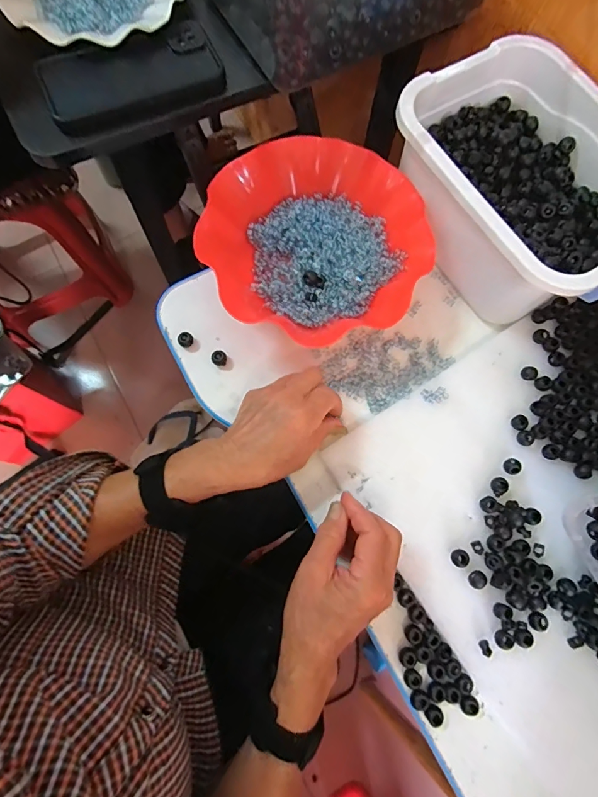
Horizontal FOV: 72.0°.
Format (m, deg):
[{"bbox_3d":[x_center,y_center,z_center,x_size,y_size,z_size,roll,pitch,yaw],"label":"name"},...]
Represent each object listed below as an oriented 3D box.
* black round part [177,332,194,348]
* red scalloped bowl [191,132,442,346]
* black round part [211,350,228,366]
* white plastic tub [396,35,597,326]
[{"bbox_3d":[-0.118,-0.061,0.431,0.016,0.011,0.014,-28,77,-9],"label":"black round part"},{"bbox_3d":[0.019,-0.162,0.435,0.219,0.064,0.207,0,75,-2],"label":"red scalloped bowl"},{"bbox_3d":[-0.083,-0.041,0.427,0.016,0.010,0.015,0,75,-2],"label":"black round part"},{"bbox_3d":[0.221,-0.208,0.418,0.187,0.109,0.242,-32,78,-10],"label":"white plastic tub"}]

